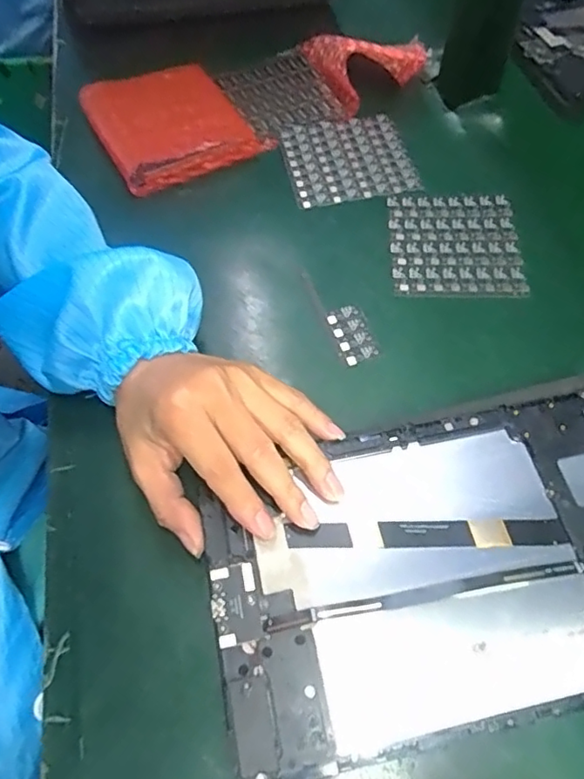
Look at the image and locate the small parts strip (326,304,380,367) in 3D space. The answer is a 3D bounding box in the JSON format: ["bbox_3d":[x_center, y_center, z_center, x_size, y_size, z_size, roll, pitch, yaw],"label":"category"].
[{"bbox_3d":[0.041,-0.038,0.393,0.025,0.005,0.046,-14,60,-7],"label":"small parts strip"}]

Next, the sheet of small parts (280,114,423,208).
[{"bbox_3d":[0.046,-0.195,0.487,0.100,0.009,0.094,-8,60,-4],"label":"sheet of small parts"}]

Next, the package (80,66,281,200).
[{"bbox_3d":[-0.104,-0.234,0.501,0.129,0.032,0.123,-26,62,-14],"label":"package"}]

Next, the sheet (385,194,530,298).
[{"bbox_3d":[0.122,-0.111,0.435,0.094,0.006,0.100,3,60,2],"label":"sheet"}]

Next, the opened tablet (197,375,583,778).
[{"bbox_3d":[0.081,0.085,0.288,0.240,0.013,0.152,-15,58,-5],"label":"opened tablet"}]

